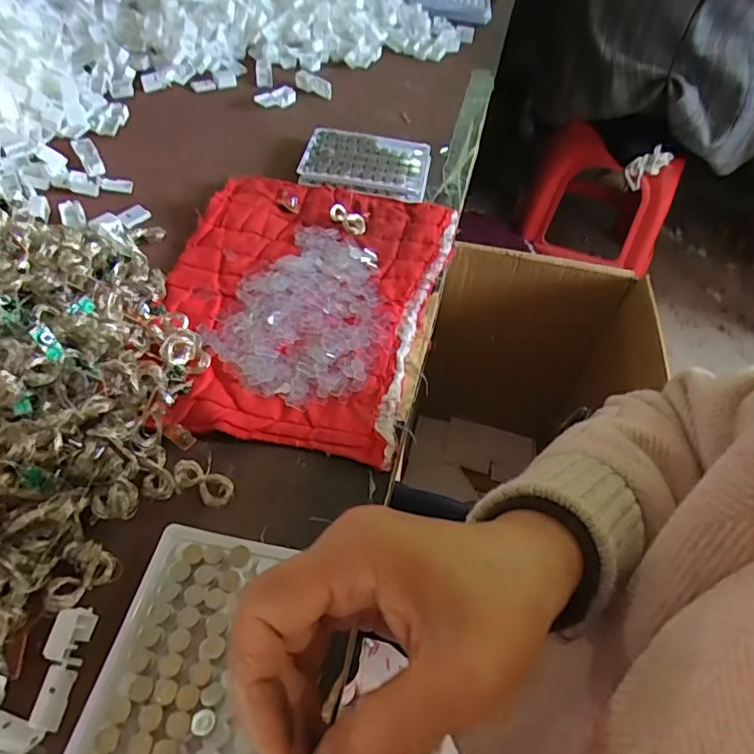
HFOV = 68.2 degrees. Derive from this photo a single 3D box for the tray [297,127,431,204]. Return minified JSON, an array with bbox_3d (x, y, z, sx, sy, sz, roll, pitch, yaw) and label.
[{"bbox_3d":[-0.011,-0.231,0.594,0.132,0.013,0.095,10,52,2],"label":"tray"}]

